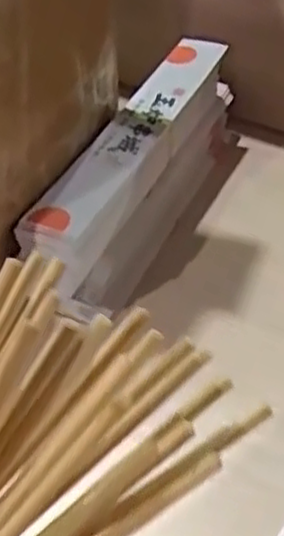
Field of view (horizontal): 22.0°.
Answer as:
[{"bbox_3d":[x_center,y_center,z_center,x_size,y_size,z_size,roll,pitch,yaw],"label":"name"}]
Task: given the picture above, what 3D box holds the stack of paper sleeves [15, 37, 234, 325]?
[{"bbox_3d":[0.000,-0.076,0.610,0.059,0.097,0.296,15,47,21],"label":"stack of paper sleeves"}]

